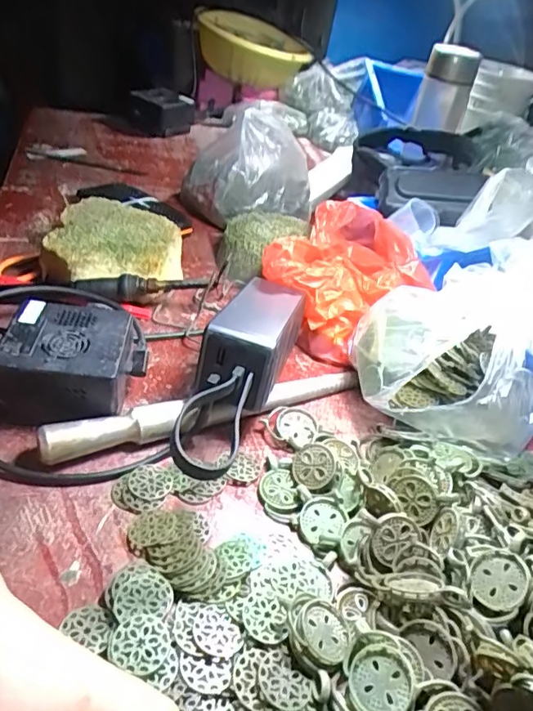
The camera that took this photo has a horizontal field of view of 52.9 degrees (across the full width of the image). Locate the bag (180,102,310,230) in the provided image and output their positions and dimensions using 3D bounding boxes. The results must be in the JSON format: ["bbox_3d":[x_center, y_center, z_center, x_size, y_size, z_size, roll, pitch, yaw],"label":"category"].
[{"bbox_3d":[-0.019,-0.206,0.582,0.139,0.113,0.087,6,38,-7],"label":"bag"}]

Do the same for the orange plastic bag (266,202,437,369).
[{"bbox_3d":[0.060,-0.068,0.475,0.134,0.079,0.125,-23,49,-37],"label":"orange plastic bag"}]

